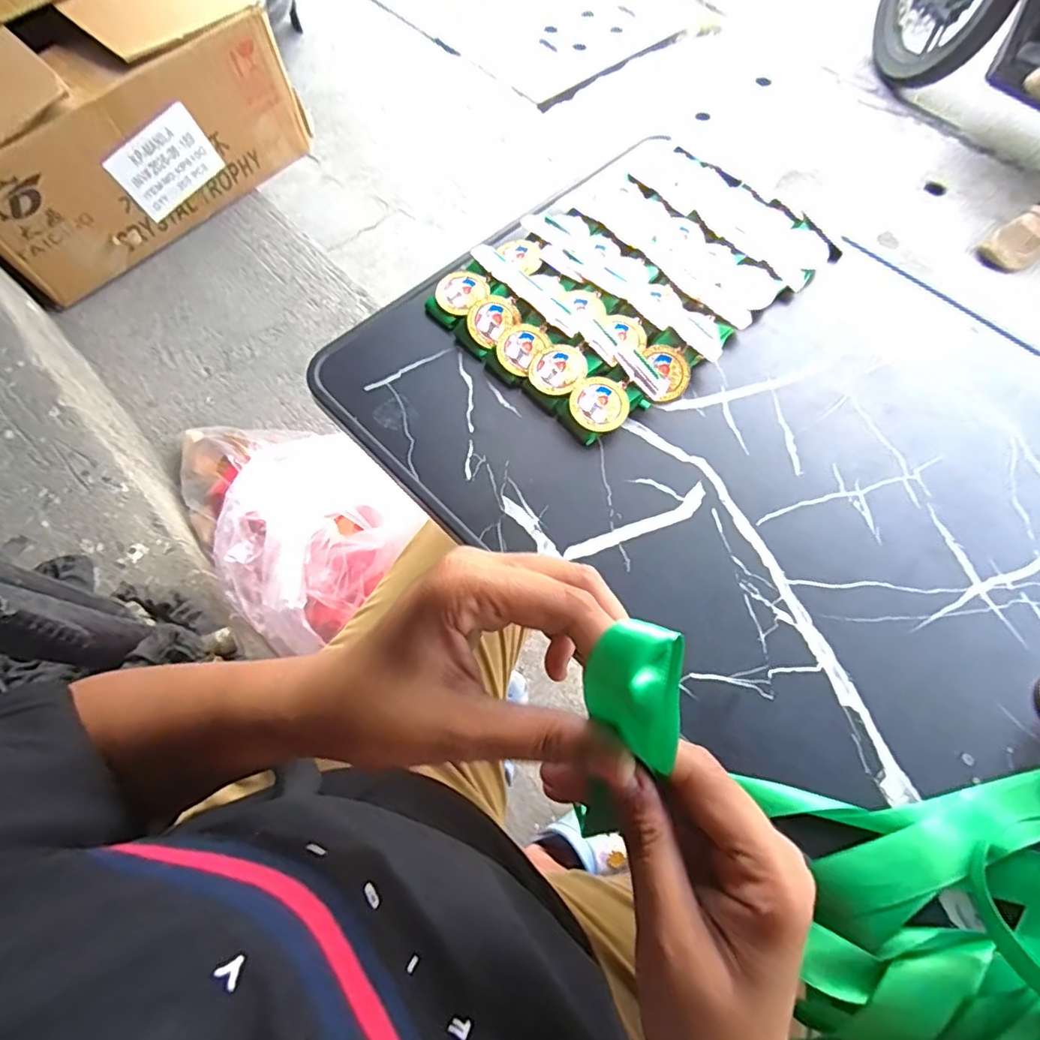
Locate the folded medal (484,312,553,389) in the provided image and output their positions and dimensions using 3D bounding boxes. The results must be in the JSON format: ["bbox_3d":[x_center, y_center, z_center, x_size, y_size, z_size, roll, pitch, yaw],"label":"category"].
[{"bbox_3d":[0.001,-0.118,0.402,0.031,0.011,0.052,35,74,12],"label":"folded medal"}]

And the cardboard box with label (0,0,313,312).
[{"bbox_3d":[-0.763,-0.755,1.016,0.561,0.245,0.501,-40,75,-13],"label":"cardboard box with label"}]

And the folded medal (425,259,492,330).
[{"bbox_3d":[-0.042,-0.164,0.422,0.038,0.012,0.050,42,75,14],"label":"folded medal"}]

